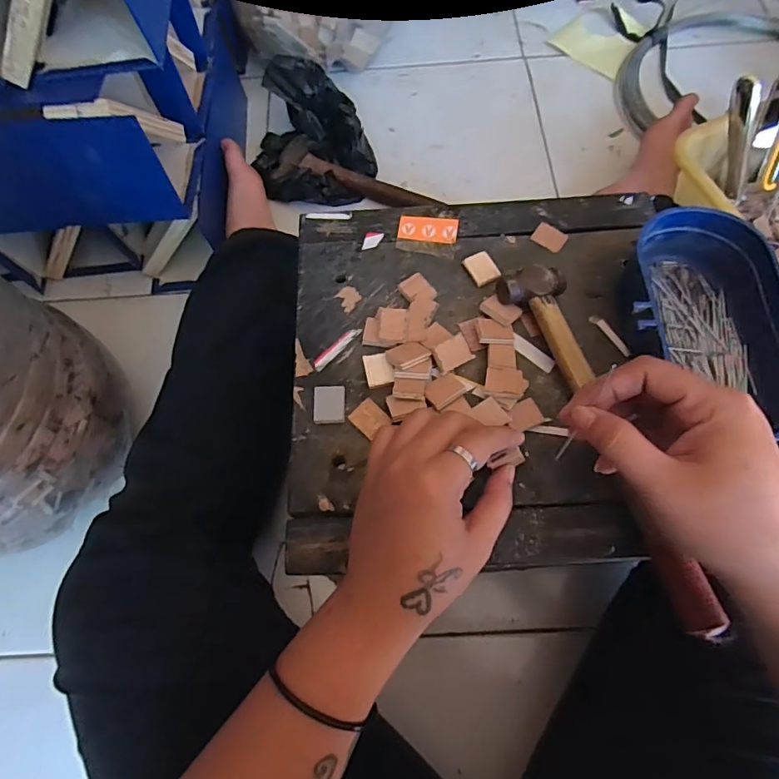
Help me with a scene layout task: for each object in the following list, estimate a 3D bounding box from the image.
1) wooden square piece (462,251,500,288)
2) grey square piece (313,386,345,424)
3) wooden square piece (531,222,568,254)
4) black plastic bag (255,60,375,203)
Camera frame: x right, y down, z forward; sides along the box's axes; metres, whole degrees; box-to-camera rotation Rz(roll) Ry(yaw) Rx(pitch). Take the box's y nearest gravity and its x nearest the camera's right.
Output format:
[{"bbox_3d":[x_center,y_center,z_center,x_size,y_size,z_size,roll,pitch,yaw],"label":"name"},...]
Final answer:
[{"bbox_3d":[0.069,-0.090,0.357,0.020,0.004,0.025,-26,70,-7],"label":"wooden square piece"},{"bbox_3d":[-0.040,0.010,0.322,0.020,0.010,0.025,-2,69,2],"label":"grey square piece"},{"bbox_3d":[0.123,-0.117,0.369,0.023,0.004,0.019,32,74,14],"label":"wooden square piece"},{"bbox_3d":[-0.105,-0.346,0.653,0.153,0.082,0.186,-9,68,0],"label":"black plastic bag"}]

